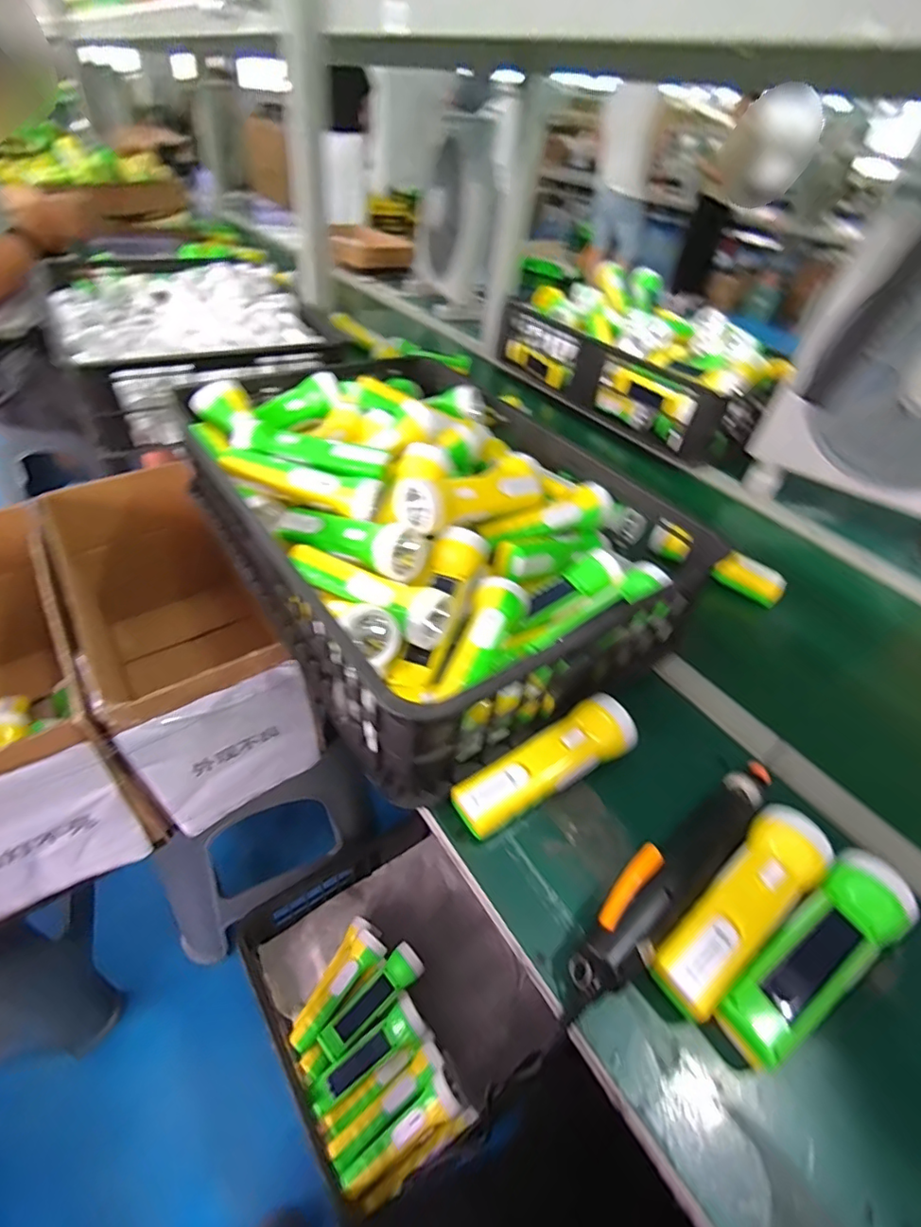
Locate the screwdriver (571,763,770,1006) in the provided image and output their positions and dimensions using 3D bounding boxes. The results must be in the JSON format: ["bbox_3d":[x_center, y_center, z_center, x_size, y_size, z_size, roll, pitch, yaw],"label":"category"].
[{"bbox_3d":[0.175,0.192,0.418,0.256,0.041,0.047,-29,54,-32],"label":"screwdriver"}]

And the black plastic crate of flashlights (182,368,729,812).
[{"bbox_3d":[-0.018,-0.115,0.625,0.415,0.145,0.523,-22,51,-28],"label":"black plastic crate of flashlights"}]

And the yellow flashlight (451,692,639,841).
[{"bbox_3d":[0.073,0.133,0.464,0.173,0.050,0.049,-20,49,-26],"label":"yellow flashlight"}]

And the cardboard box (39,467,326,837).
[{"bbox_3d":[-0.381,0.021,0.739,0.234,0.269,0.448,-27,53,-31],"label":"cardboard box"}]

